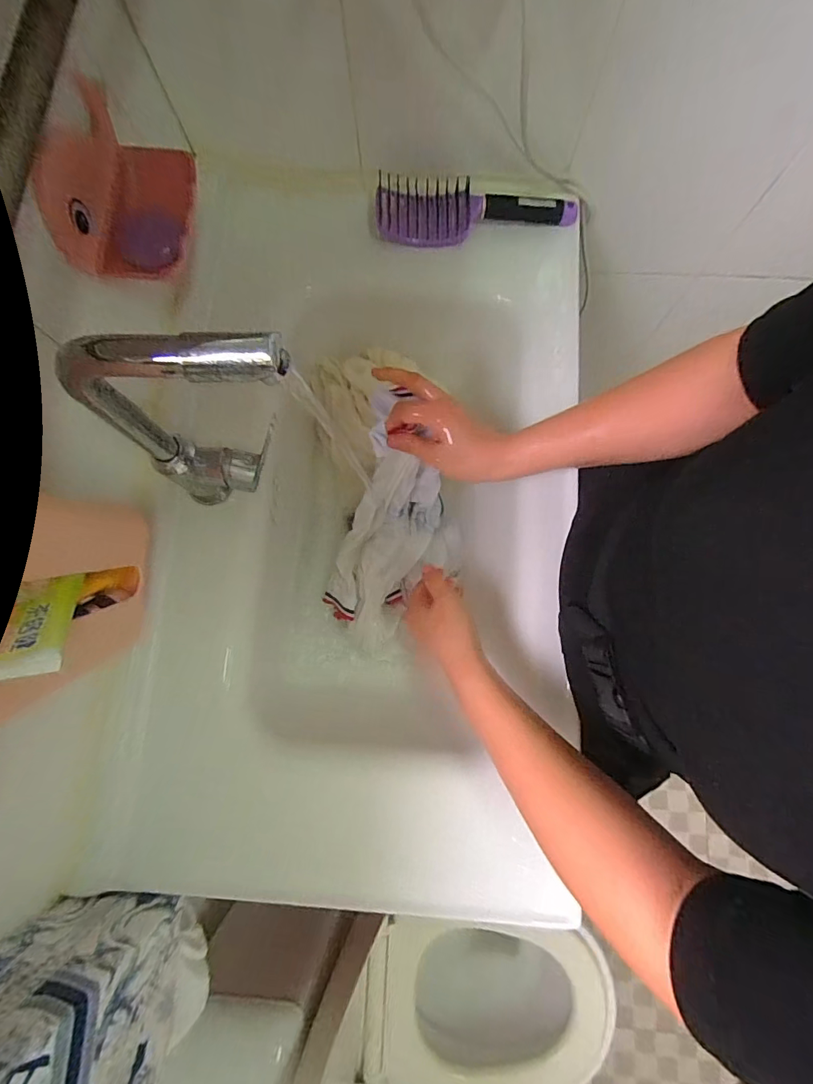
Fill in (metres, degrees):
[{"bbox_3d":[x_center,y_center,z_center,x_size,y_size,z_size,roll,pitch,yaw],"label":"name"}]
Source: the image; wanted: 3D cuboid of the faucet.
[{"bbox_3d":[-0.152,-0.092,0.376,0.166,0.252,0.039,-3,79,0],"label":"faucet"}]

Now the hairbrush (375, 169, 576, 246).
[{"bbox_3d":[0.083,-0.412,0.555,0.244,0.039,0.078,-6,79,0],"label":"hairbrush"}]

